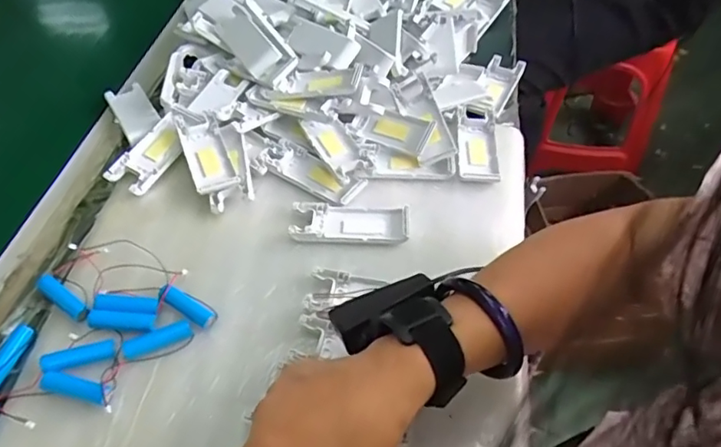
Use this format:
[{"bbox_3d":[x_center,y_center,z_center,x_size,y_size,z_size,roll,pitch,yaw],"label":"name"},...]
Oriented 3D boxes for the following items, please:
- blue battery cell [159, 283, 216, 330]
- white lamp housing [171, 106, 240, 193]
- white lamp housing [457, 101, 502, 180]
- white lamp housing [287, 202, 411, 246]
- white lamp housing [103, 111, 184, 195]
[{"bbox_3d":[-0.138,0.066,0.437,0.052,0.010,0.016,27,55,20],"label":"blue battery cell"},{"bbox_3d":[-0.149,-0.071,0.527,0.038,0.021,0.115,-19,53,-15],"label":"white lamp housing"},{"bbox_3d":[0.119,-0.081,0.555,0.038,0.013,0.111,4,51,3],"label":"white lamp housing"},{"bbox_3d":[-0.009,-0.002,0.483,0.101,0.008,0.041,2,51,1],"label":"white lamp housing"},{"bbox_3d":[-0.199,-0.067,0.528,0.045,0.017,0.088,25,55,19],"label":"white lamp housing"}]

